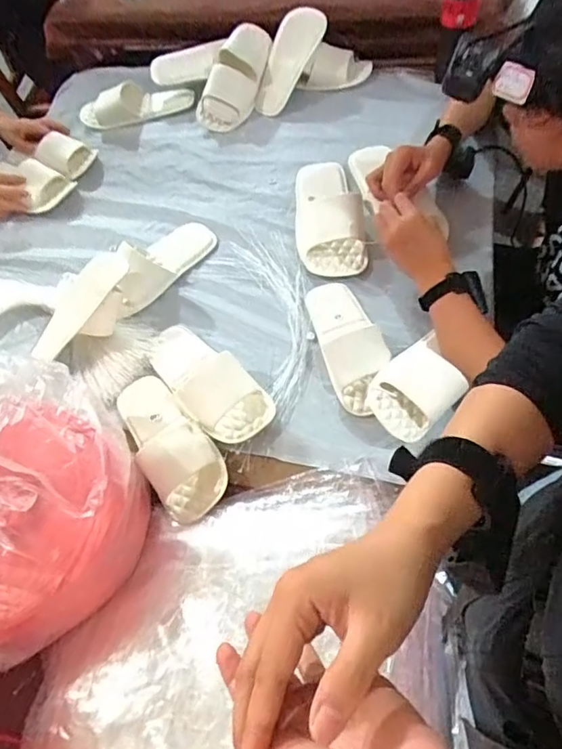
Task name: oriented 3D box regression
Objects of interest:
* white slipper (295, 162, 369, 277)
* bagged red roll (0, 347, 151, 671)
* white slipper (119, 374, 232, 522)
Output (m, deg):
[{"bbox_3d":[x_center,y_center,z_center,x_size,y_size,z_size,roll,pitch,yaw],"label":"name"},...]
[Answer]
[{"bbox_3d":[0.081,-0.282,0.882,0.108,0.060,0.249,-6,59,4],"label":"white slipper"},{"bbox_3d":[-0.320,0.141,0.596,0.277,0.170,0.298,-4,60,6],"label":"bagged red roll"},{"bbox_3d":[-0.159,0.088,0.708,0.096,0.052,0.228,-33,61,-11],"label":"white slipper"}]

